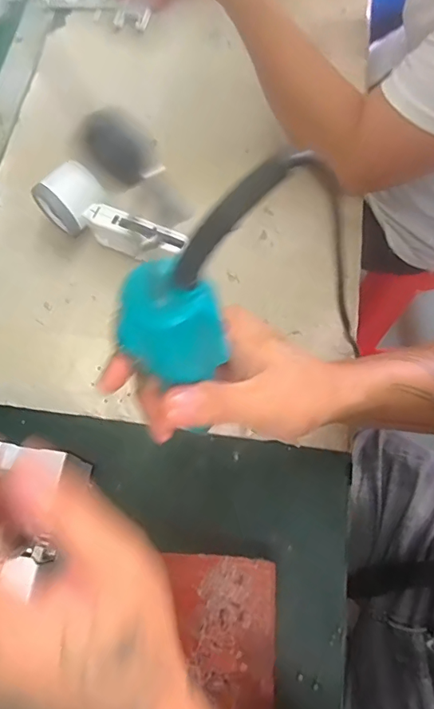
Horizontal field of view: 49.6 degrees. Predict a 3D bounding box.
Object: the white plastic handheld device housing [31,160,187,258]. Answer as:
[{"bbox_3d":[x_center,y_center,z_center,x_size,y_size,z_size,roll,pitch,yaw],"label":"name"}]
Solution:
[{"bbox_3d":[-0.104,-0.129,0.465,0.159,0.053,0.055,35,74,12],"label":"white plastic handheld device housing"}]

